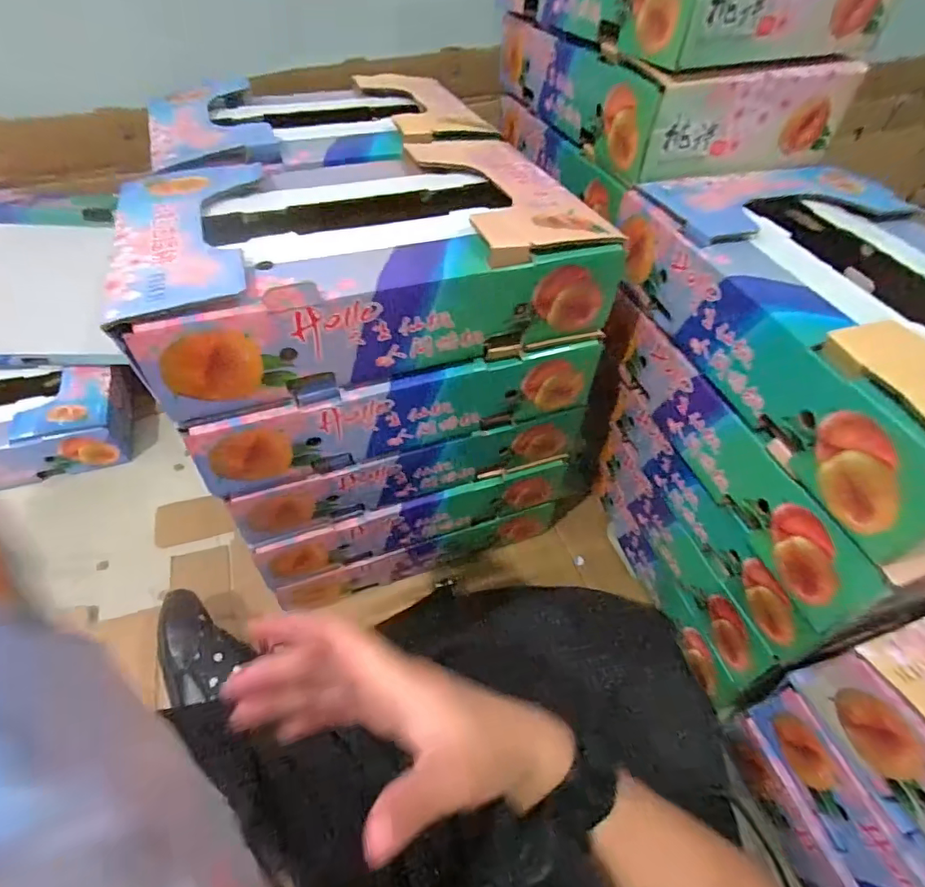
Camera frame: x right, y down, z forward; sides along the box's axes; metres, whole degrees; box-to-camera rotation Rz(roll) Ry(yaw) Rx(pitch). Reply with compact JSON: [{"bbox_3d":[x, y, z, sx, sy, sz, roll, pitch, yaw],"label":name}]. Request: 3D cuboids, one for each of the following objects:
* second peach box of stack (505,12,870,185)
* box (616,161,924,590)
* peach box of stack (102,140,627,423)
[{"bbox_3d":[0.231,-0.454,0.649,0.240,0.093,0.384,-13,50,-14],"label":"second peach box of stack"},{"bbox_3d":[0.337,-0.111,0.460,0.245,0.110,0.401,-13,50,-14],"label":"box"},{"bbox_3d":[-0.086,-0.174,0.491,0.397,0.104,0.235,-14,50,-15],"label":"peach box of stack"}]

